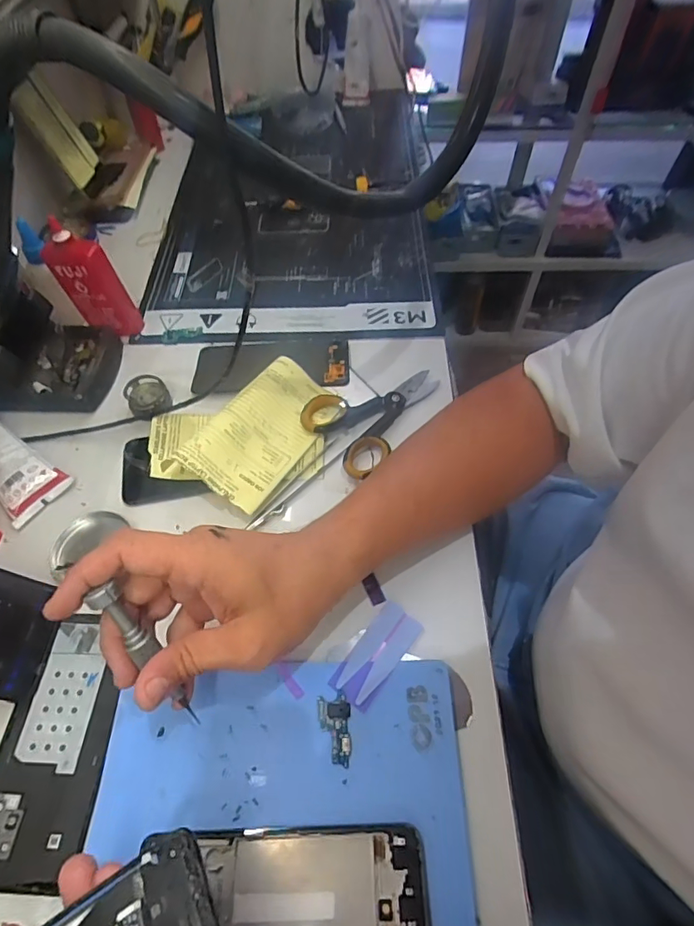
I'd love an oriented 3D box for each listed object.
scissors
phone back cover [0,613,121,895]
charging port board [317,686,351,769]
[{"bbox_3d":[0.033,-0.049,0.455,0.133,0.022,0.084,-35,61,-19],"label":"scissors"},{"bbox_3d":[-0.193,0.181,0.324,0.072,0.005,0.154,1,56,4],"label":"phone back cover"},{"bbox_3d":[-0.007,0.170,0.313,0.020,0.004,0.042,-8,55,-2],"label":"charging port board"}]

